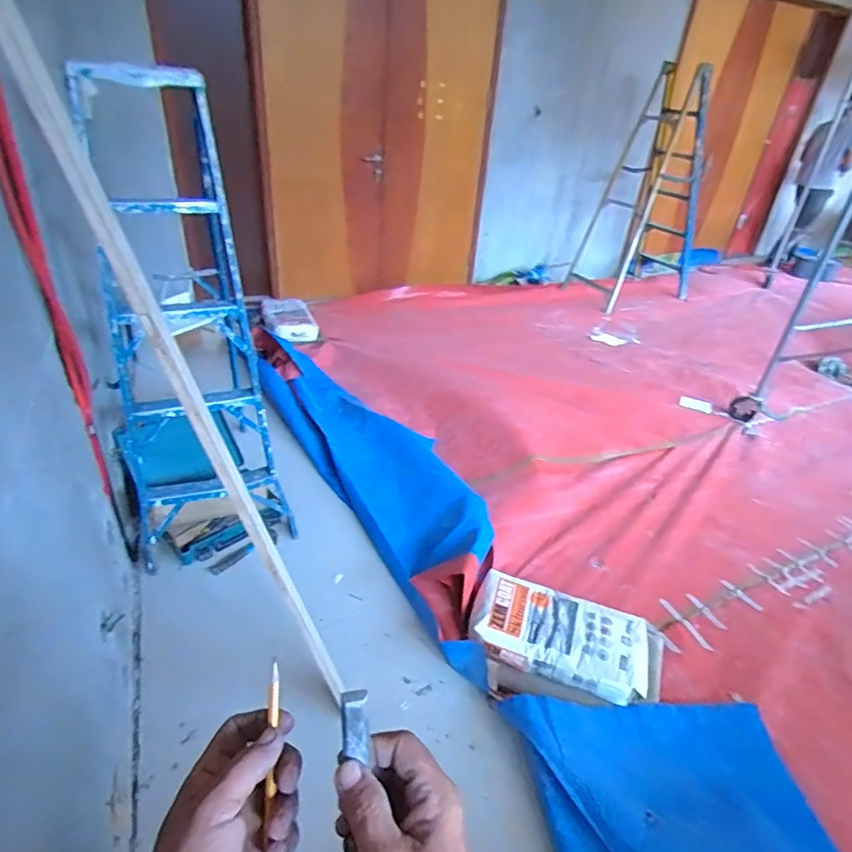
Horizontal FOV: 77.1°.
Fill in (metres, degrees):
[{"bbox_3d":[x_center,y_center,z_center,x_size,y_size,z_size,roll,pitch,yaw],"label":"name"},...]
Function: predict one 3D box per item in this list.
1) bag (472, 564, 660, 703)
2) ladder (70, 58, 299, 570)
[{"bbox_3d":[0.437,0.676,1.645,0.595,0.114,0.362,12,35,10],"label":"bag"},{"bbox_3d":[-0.786,-0.305,1.760,0.489,1.447,0.594,-8,37,-18],"label":"ladder"}]

